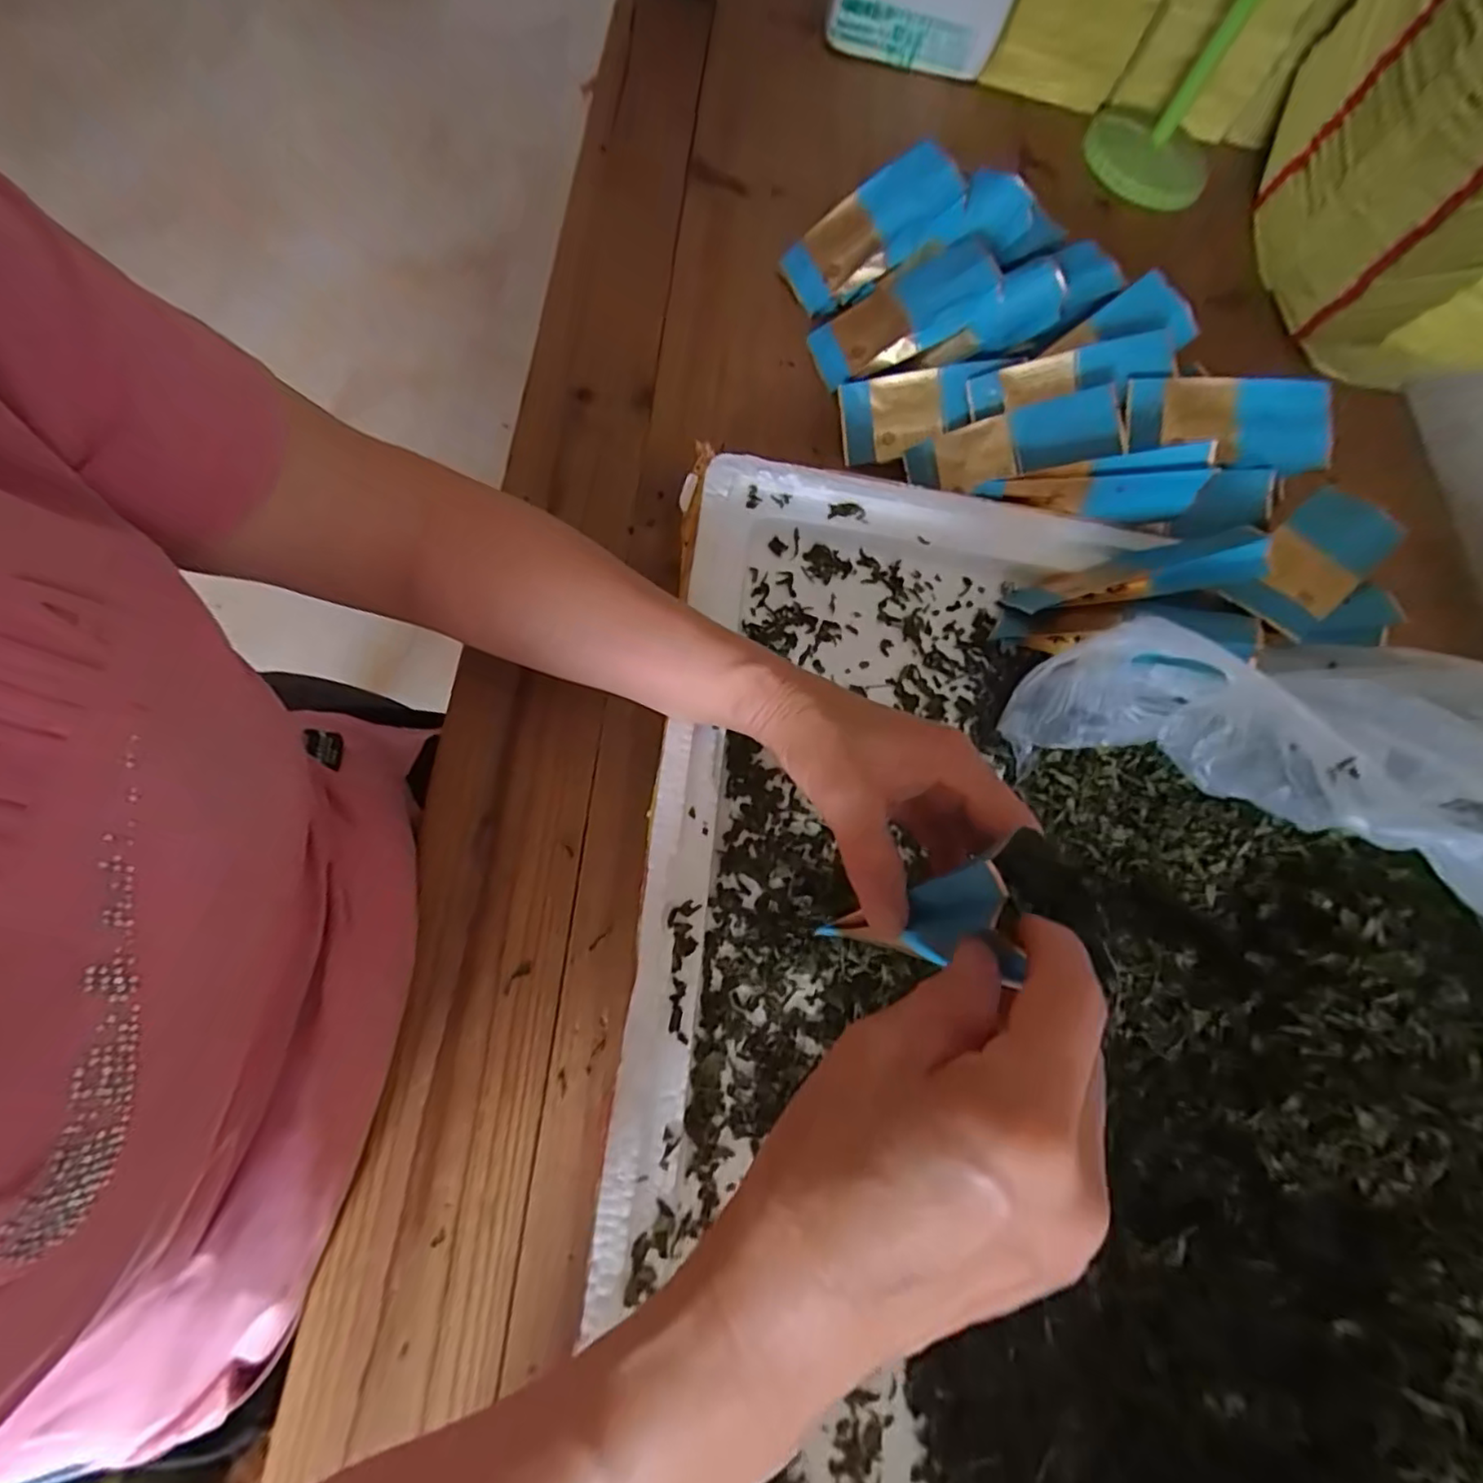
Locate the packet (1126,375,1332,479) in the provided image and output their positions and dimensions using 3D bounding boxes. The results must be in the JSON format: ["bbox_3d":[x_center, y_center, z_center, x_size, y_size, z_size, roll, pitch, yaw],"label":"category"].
[{"bbox_3d":[0.310,-0.201,0.407,0.127,0.049,0.017,9,39,7],"label":"packet"}]

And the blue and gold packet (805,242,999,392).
[{"bbox_3d":[0.110,-0.296,0.447,0.122,0.028,0.055,-22,71,16],"label":"blue and gold packet"}]

